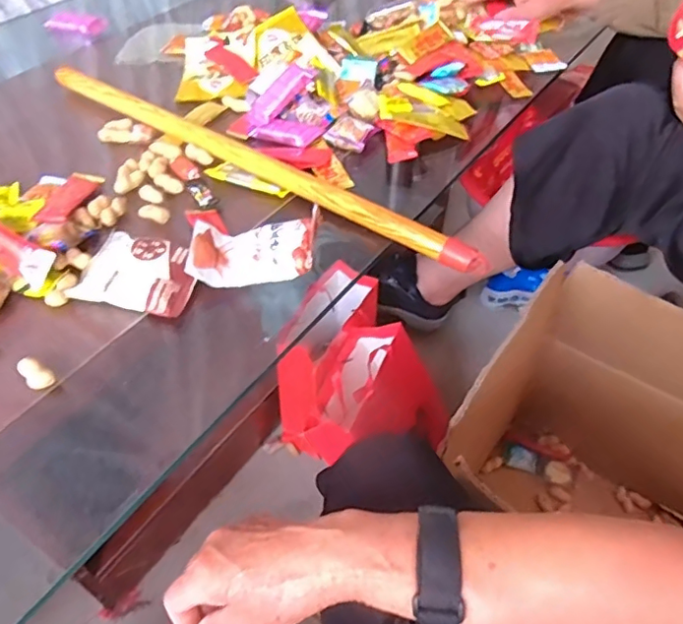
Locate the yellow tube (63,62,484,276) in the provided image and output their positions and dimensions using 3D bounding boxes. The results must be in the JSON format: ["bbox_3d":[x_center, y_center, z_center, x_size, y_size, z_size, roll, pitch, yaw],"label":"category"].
[{"bbox_3d":[-0.107,-0.173,0.621,0.574,0.026,0.025,27,54,22],"label":"yellow tube"}]

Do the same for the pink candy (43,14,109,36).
[{"bbox_3d":[-0.403,-0.436,0.849,0.084,0.024,0.029,0,49,0],"label":"pink candy"}]

